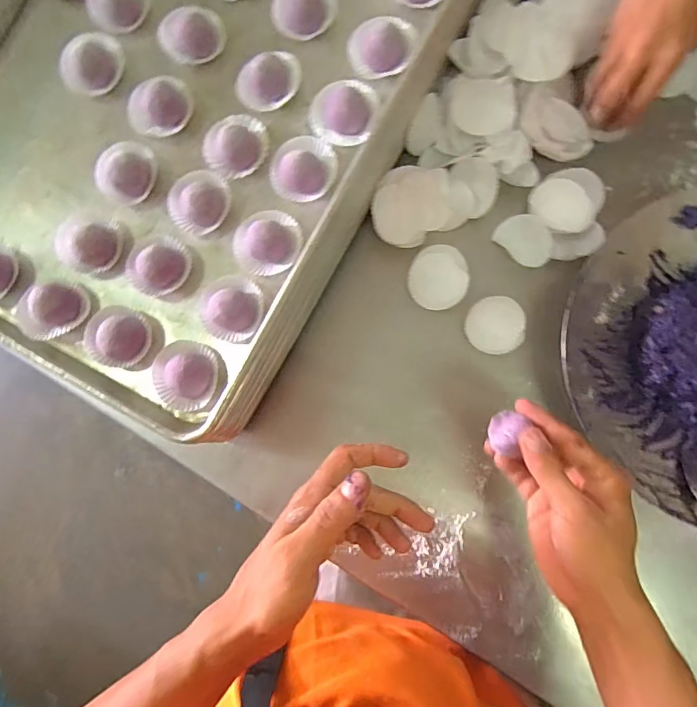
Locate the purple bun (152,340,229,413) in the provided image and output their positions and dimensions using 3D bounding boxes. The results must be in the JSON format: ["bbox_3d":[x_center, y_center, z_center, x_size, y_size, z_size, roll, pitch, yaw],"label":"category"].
[{"bbox_3d":[-0.140,0.020,0.406,0.060,0.024,0.060,0,85,5],"label":"purple bun"}]

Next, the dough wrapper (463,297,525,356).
[{"bbox_3d":[0.152,-0.029,0.481,0.059,0.005,0.057,0,85,5],"label":"dough wrapper"}]

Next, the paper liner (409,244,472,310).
[{"bbox_3d":[0.096,-0.081,0.493,0.061,0.007,0.069,8,85,6],"label":"paper liner"}]

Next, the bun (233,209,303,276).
[{"bbox_3d":[-0.074,-0.102,0.413,0.060,0.025,0.058,0,85,5],"label":"bun"}]

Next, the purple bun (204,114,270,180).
[{"bbox_3d":[-0.104,-0.194,0.434,0.059,0.021,0.060,0,85,5],"label":"purple bun"}]

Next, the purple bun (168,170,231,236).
[{"bbox_3d":[-0.137,-0.141,0.427,0.056,0.026,0.052,0,85,5],"label":"purple bun"}]

